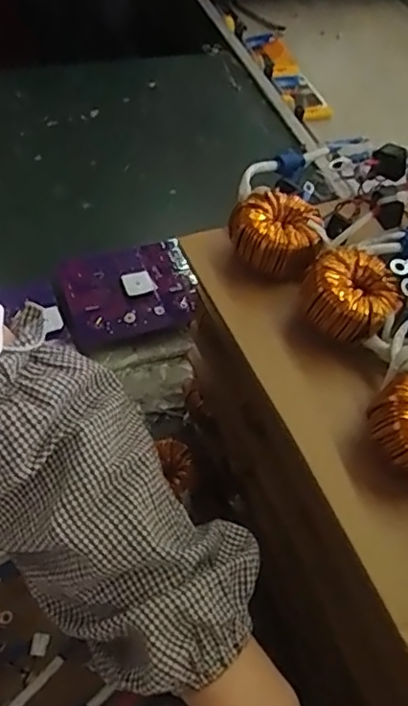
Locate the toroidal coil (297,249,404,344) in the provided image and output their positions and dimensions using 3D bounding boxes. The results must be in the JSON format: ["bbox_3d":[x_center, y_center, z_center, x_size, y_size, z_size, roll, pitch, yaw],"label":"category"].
[{"bbox_3d":[0.093,-0.038,0.377,0.057,0.034,0.049,31,57,17],"label":"toroidal coil"}]

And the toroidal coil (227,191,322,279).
[{"bbox_3d":[0.049,-0.081,0.412,0.057,0.033,0.051,-3,54,-8],"label":"toroidal coil"}]

